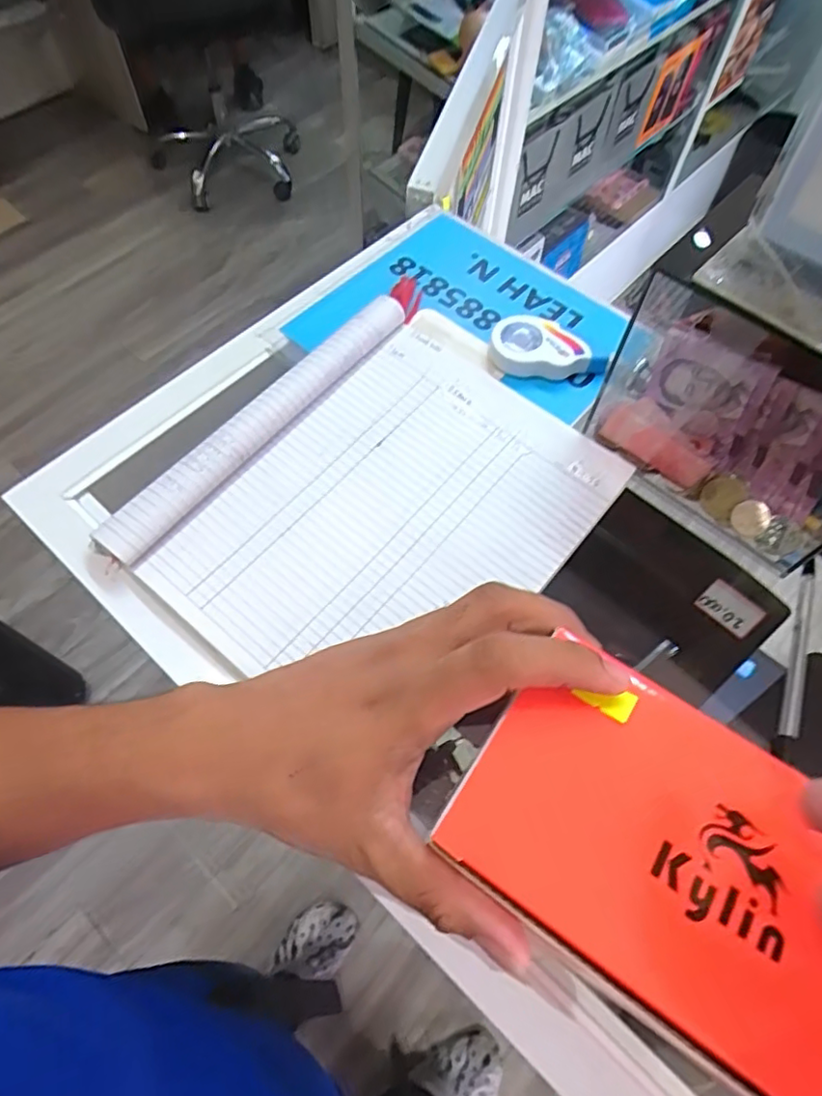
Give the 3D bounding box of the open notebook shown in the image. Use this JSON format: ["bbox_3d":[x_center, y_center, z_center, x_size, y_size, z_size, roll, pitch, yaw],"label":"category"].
[{"bbox_3d":[-0.011,-0.038,0.365,0.208,0.024,0.273,36,67,17],"label":"open notebook"}]

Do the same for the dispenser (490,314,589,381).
[{"bbox_3d":[0.090,-0.143,0.426,0.068,0.014,0.041,6,62,2],"label":"dispenser"}]

